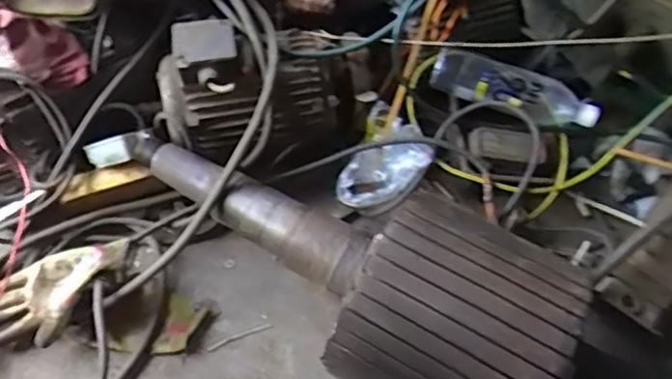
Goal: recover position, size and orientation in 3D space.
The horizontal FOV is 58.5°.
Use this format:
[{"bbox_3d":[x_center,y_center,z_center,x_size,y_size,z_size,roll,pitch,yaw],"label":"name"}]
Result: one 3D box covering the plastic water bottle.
[{"bbox_3d":[0.258,-0.144,0.866,0.237,0.054,0.074,20,57,12],"label":"plastic water bottle"}]

